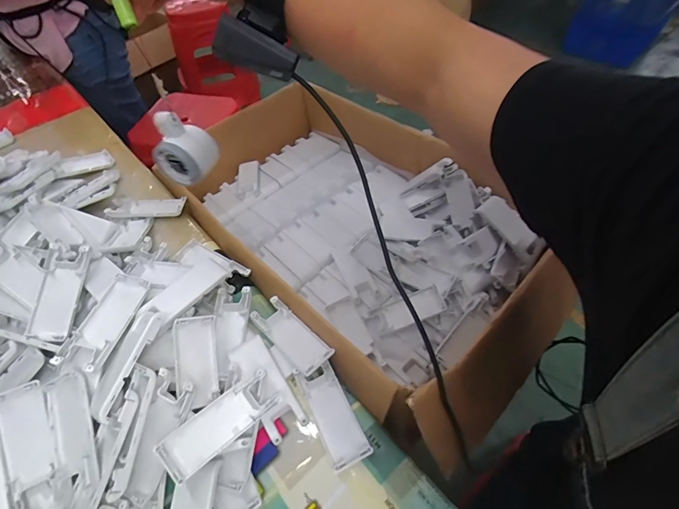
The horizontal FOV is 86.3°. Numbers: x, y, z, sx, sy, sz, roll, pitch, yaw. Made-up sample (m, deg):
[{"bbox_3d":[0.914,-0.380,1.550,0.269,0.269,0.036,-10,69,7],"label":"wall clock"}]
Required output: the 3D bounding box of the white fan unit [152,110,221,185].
[{"bbox_3d":[-0.185,-0.130,0.431,0.061,0.077,0.048,17,55,16],"label":"white fan unit"}]

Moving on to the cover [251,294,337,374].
[{"bbox_3d":[-0.053,0.088,0.396,0.037,0.018,0.100,-39,60,-24],"label":"cover"}]

